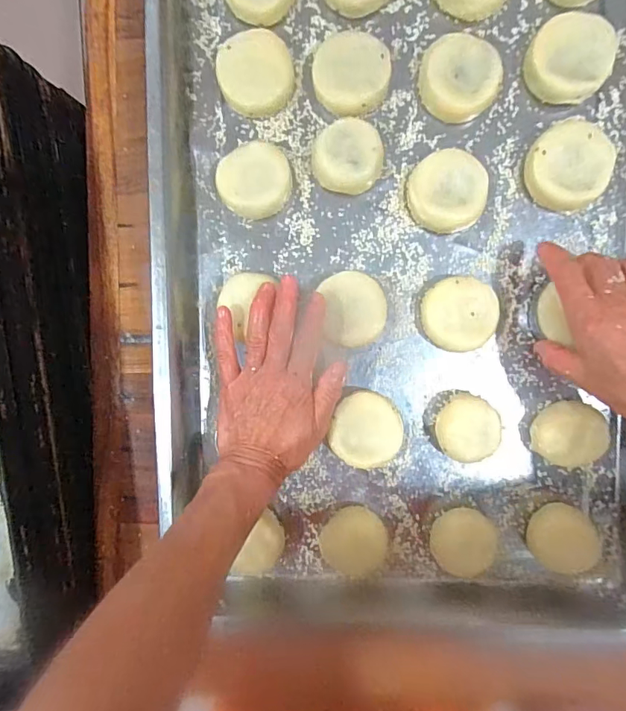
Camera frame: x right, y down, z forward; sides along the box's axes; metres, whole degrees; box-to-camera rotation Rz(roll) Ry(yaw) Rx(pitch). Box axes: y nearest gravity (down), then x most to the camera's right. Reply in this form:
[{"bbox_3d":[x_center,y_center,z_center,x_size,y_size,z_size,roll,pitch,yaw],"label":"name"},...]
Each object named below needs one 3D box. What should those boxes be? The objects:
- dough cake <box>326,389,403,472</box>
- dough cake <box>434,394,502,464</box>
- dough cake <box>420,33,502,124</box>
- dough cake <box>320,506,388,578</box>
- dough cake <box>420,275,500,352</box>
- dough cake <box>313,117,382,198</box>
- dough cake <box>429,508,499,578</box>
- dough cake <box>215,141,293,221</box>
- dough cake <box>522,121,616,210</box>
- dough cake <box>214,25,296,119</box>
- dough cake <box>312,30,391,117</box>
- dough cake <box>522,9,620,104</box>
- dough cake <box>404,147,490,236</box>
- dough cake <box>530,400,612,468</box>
[{"bbox_3d":[0.044,0.060,0.381,0.054,0.022,0.057,0,94,5],"label":"dough cake"},{"bbox_3d":[0.124,0.058,0.373,0.048,0.028,0.049,0,94,5],"label":"dough cake"},{"bbox_3d":[0.114,-0.216,0.362,0.055,0.026,0.057,0,94,5],"label":"dough cake"},{"bbox_3d":[0.035,0.152,0.382,0.051,0.031,0.047,0,94,5],"label":"dough cake"},{"bbox_3d":[0.116,-0.033,0.372,0.056,0.021,0.057,-3,94,5],"label":"dough cake"},{"bbox_3d":[0.028,-0.157,0.368,0.052,0.030,0.053,0,94,5],"label":"dough cake"},{"bbox_3d":[0.120,0.148,0.373,0.050,0.034,0.049,0,94,5],"label":"dough cake"},{"bbox_3d":[-0.046,-0.139,0.374,0.058,0.027,0.051,-32,91,6],"label":"dough cake"},{"bbox_3d":[0.200,-0.146,0.358,0.065,0.025,0.063,-17,92,6],"label":"dough cake"},{"bbox_3d":[-0.045,-0.225,0.371,0.057,0.020,0.056,-10,93,6],"label":"dough cake"},{"bbox_3d":[0.031,-0.219,0.365,0.057,0.024,0.054,0,94,5],"label":"dough cake"},{"bbox_3d":[0.191,-0.222,0.348,0.057,0.023,0.057,0,94,5],"label":"dough cake"},{"bbox_3d":[0.106,-0.128,0.365,0.059,0.022,0.059,0,94,5],"label":"dough cake"},{"bbox_3d":[0.201,0.061,0.365,0.048,0.029,0.049,0,94,5],"label":"dough cake"}]

